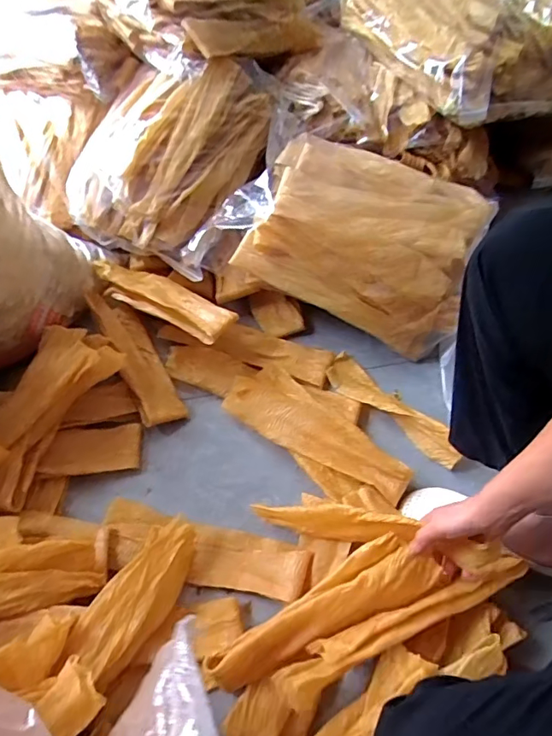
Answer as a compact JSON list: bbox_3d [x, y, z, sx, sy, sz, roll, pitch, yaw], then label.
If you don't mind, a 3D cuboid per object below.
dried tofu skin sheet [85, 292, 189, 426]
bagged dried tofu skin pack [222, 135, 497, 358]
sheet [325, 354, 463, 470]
[{"bbox_3d":[-0.247,-0.030,0.868,0.074,0.028,0.303,-24,59,-19],"label":"dried tofu skin sheet"},{"bbox_3d":[0.152,-0.251,0.897,0.419,0.130,0.335,25,71,6],"label":"bagged dried tofu skin pack"},{"bbox_3d":[0.184,0.061,0.832,0.073,0.046,0.258,-33,63,-23],"label":"sheet"}]

